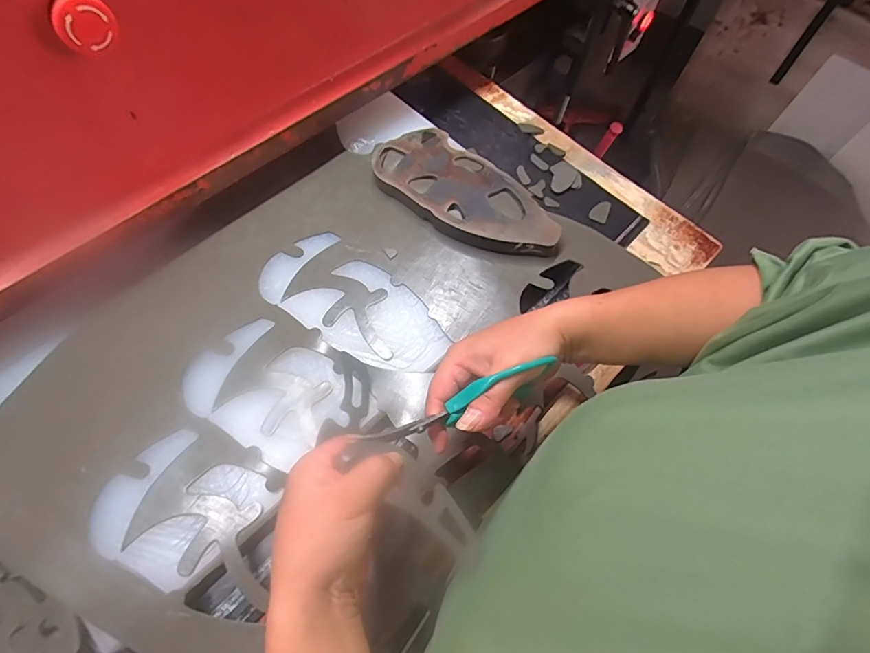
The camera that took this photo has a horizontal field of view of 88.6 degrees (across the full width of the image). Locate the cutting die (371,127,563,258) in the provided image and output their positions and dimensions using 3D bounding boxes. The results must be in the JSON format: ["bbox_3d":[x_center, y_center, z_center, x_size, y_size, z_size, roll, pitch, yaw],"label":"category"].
[{"bbox_3d":[0.036,-0.157,0.538,0.244,0.027,0.113,42,68,16],"label":"cutting die"}]

